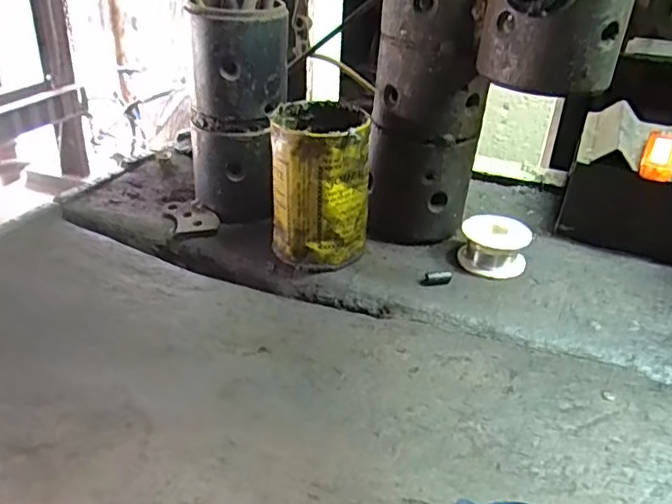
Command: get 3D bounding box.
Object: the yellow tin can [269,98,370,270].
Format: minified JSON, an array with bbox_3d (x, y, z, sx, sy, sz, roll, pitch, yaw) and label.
[{"bbox_3d":[-0.012,-0.053,0.471,0.072,0.119,0.083,2,32,0],"label":"yellow tin can"}]

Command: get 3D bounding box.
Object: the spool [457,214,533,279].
[{"bbox_3d":[0.127,-0.005,0.479,0.051,0.032,0.051,3,31,-2],"label":"spool"}]

